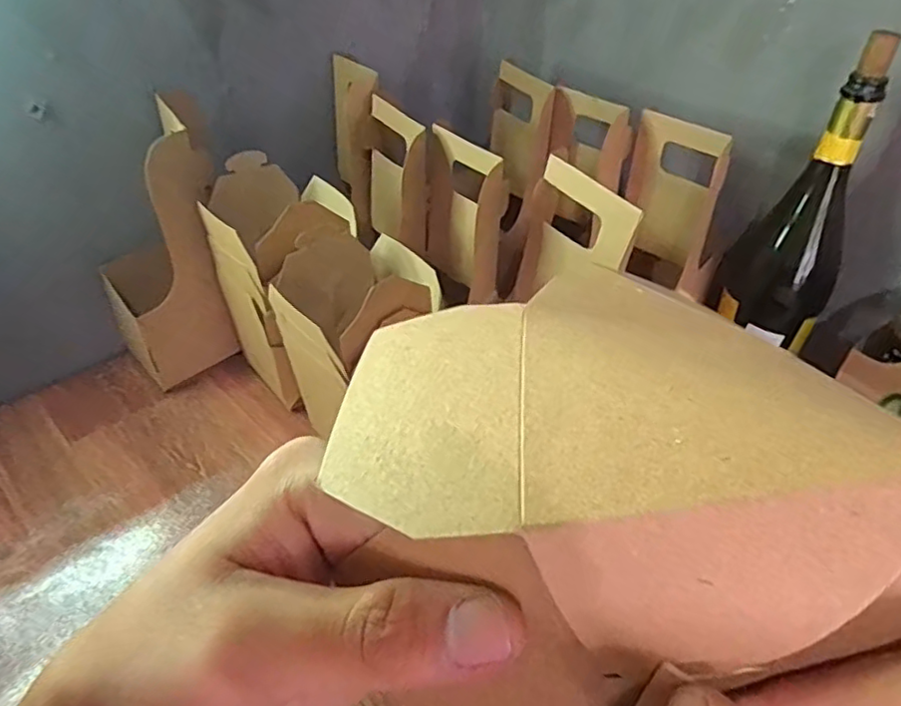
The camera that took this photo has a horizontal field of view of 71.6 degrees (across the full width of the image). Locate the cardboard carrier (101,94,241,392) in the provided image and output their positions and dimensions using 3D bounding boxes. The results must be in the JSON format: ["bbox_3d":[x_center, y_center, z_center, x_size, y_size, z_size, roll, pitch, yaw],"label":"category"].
[{"bbox_3d":[-0.261,-0.087,0.559,0.099,0.209,0.108,-19,43,-26],"label":"cardboard carrier"}]

